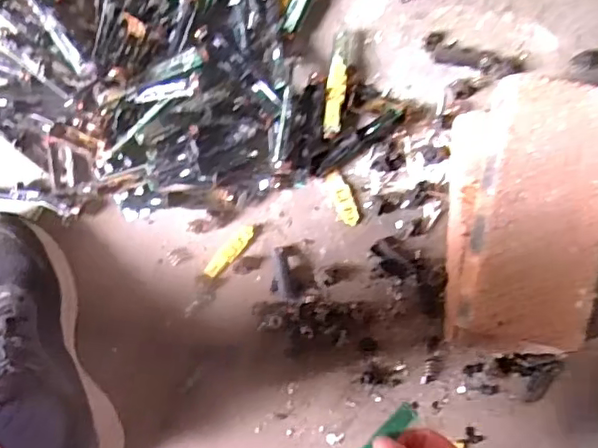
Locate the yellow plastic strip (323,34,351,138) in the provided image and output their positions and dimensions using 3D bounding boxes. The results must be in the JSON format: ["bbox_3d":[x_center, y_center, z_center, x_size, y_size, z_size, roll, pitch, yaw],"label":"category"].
[{"bbox_3d":[0.038,-0.136,0.589,0.018,0.009,0.100,7,91,-5],"label":"yellow plastic strip"}]

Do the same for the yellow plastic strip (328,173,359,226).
[{"bbox_3d":[0.045,-0.025,0.608,0.019,0.004,0.055,-18,92,-4],"label":"yellow plastic strip"}]

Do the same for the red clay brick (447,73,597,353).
[{"bbox_3d":[0.207,-0.007,0.569,0.117,0.102,0.239,10,90,-5],"label":"red clay brick"}]

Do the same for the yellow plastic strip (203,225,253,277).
[{"bbox_3d":[-0.069,0.027,0.598,0.015,0.004,0.063,41,88,-4],"label":"yellow plastic strip"}]

